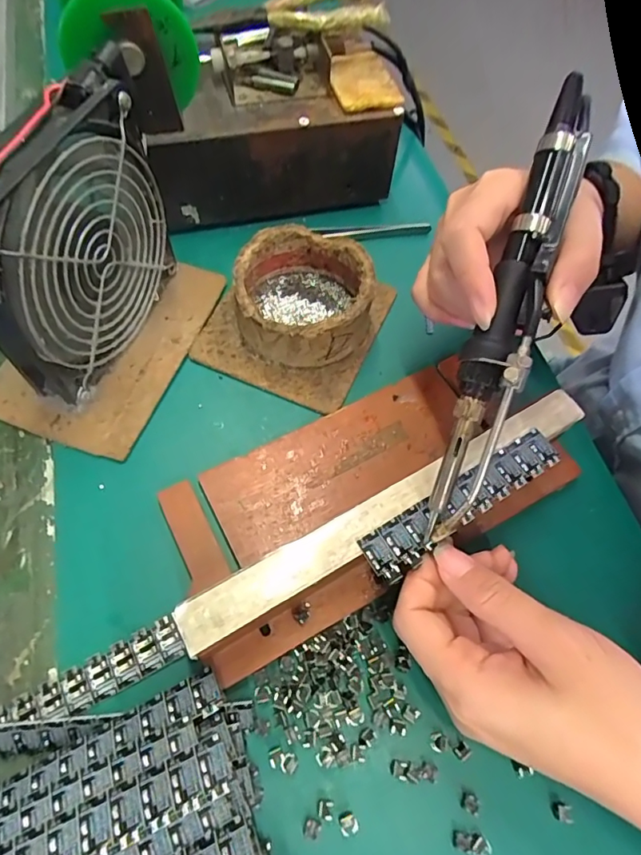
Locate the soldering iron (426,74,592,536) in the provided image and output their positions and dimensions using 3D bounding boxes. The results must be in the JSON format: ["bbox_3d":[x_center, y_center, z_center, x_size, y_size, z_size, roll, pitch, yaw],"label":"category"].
[{"bbox_3d":[0.082,-0.052,0.214,0.022,0.018,0.200,17,89,6],"label":"soldering iron"}]

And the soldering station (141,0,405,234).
[{"bbox_3d":[-0.038,-0.218,0.344,0.169,0.094,0.100,-12,64,-9],"label":"soldering station"}]

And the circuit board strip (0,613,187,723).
[{"bbox_3d":[-0.114,0.119,0.221,0.108,0.004,0.019,-25,66,-15],"label":"circuit board strip"}]

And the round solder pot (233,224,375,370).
[{"bbox_3d":[-0.010,-0.080,0.307,0.078,0.040,0.081,1,62,-2],"label":"round solder pot"}]

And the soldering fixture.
[{"bbox_3d":[0.024,0.026,0.253,0.206,0.043,0.099,-25,66,-15],"label":"soldering fixture"}]

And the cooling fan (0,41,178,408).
[{"bbox_3d":[-0.121,-0.095,0.259,0.027,0.128,0.132,19,63,7],"label":"cooling fan"}]

